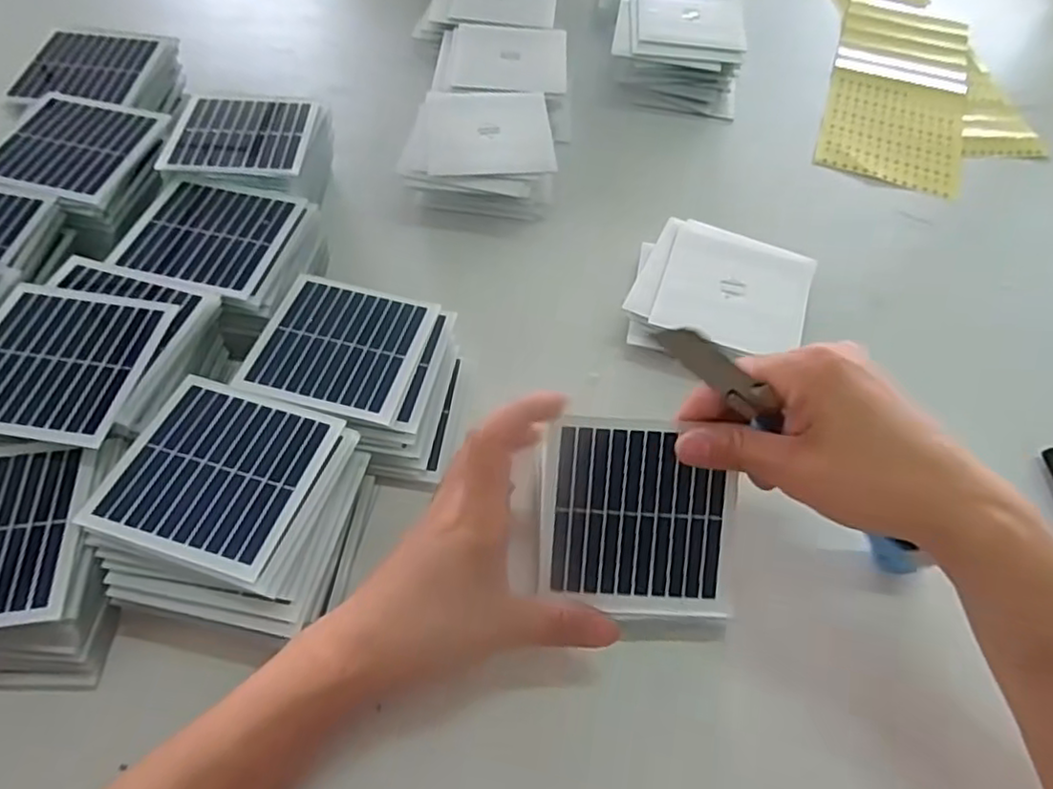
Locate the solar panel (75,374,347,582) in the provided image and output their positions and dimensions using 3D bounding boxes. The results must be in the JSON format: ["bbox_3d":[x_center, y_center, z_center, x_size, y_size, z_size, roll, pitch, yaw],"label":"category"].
[{"bbox_3d":[-0.149,0.035,0.320,0.090,0.006,0.087,16,55,8],"label":"solar panel"}]

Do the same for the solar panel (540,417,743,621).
[{"bbox_3d":[0.053,0.058,0.311,0.090,0.004,0.090,3,94,-1],"label":"solar panel"}]

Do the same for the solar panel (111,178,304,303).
[{"bbox_3d":[-0.192,-0.095,0.400,0.090,0.007,0.085,11,57,4],"label":"solar panel"}]

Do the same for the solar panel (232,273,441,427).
[{"bbox_3d":[-0.105,-0.028,0.376,0.090,0.006,0.088,12,56,5],"label":"solar panel"}]

